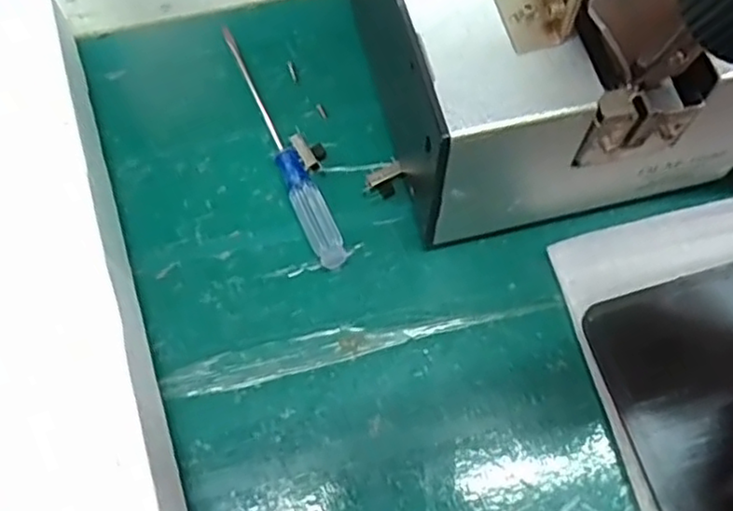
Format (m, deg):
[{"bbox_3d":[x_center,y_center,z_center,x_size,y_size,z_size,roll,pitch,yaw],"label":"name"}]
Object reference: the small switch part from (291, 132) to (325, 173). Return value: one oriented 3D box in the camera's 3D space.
[{"bbox_3d":[-0.023,-0.044,0.285,0.011,0.005,0.018,-23,69,-8],"label":"small switch part"}]

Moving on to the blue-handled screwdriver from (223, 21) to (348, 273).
[{"bbox_3d":[-0.037,-0.049,0.286,0.012,0.009,0.124,-23,69,-8],"label":"blue-handled screwdriver"}]

